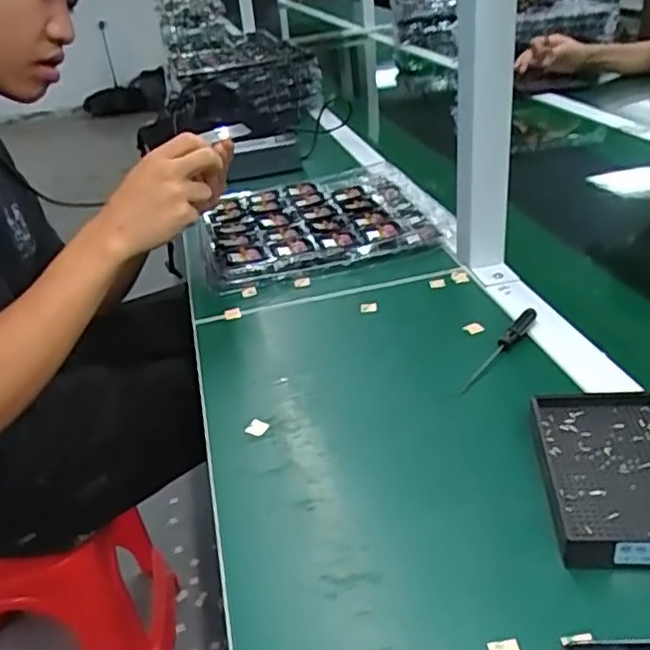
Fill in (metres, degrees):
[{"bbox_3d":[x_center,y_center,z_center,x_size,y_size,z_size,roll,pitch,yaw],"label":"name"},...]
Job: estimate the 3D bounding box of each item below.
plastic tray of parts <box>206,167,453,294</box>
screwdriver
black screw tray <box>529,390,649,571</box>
[{"bbox_3d":[-0.010,-0.135,0.865,0.292,0.032,0.272,-10,31,-6],"label":"plastic tray of parts"},{"bbox_3d":[0.153,0.021,0.579,0.013,0.011,0.130,17,38,35],"label":"screwdriver"},{"bbox_3d":[0.191,0.096,0.436,0.093,0.019,0.141,-2,31,8],"label":"black screw tray"}]

